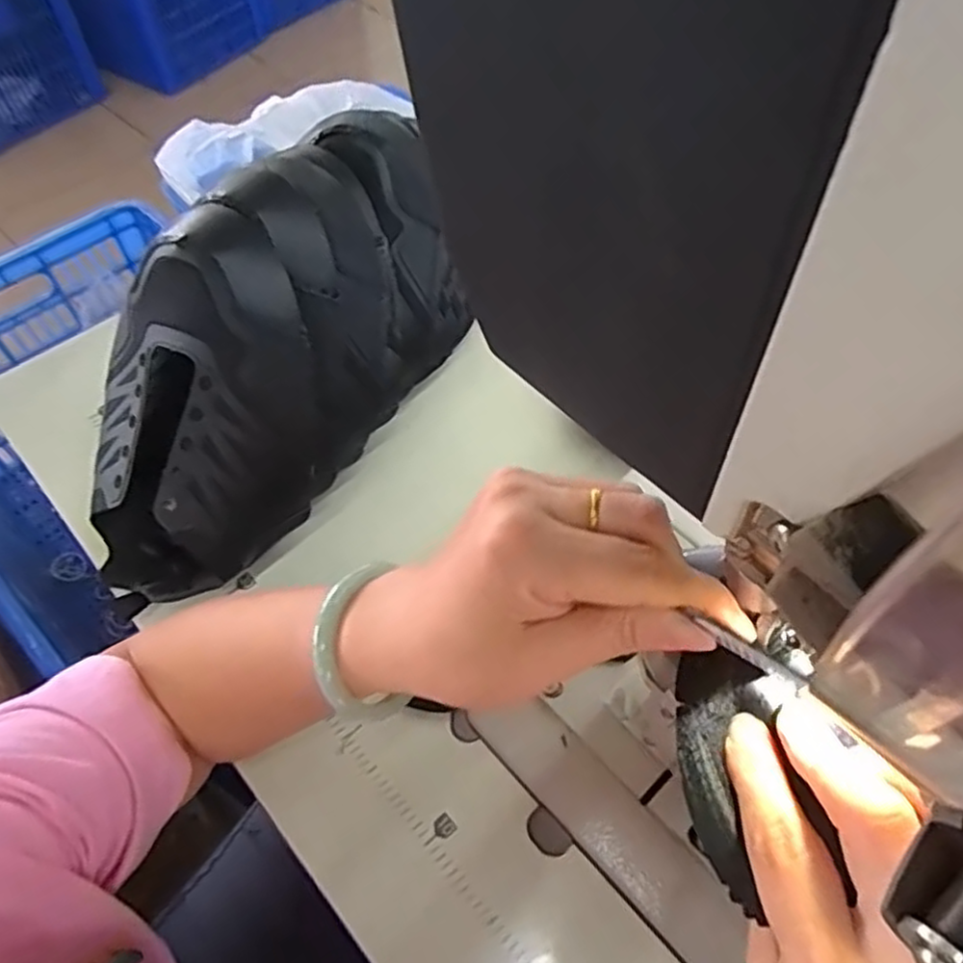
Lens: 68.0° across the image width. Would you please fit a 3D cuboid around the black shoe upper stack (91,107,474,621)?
[{"bbox_3d":[-0.144,-0.081,0.454,0.144,0.149,0.289,25,60,16],"label":"black shoe upper stack"}]

